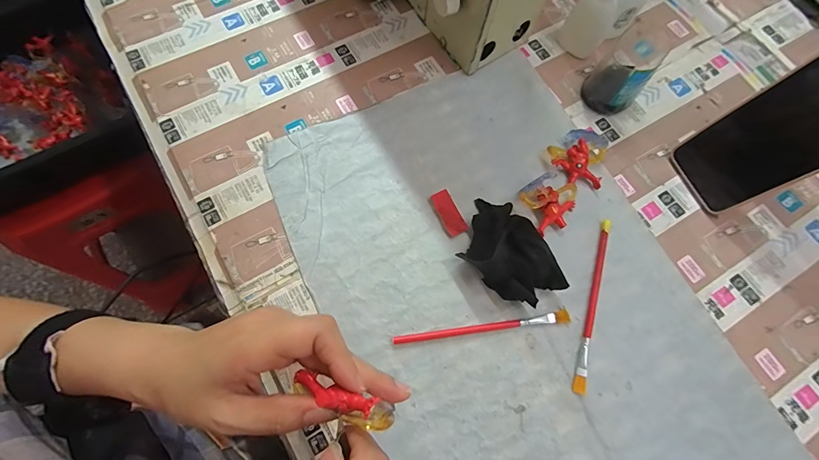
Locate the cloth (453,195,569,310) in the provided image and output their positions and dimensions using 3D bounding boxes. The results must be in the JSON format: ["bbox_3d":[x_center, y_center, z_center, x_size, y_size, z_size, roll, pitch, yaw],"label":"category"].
[{"bbox_3d":[0.088,0.019,0.319,0.101,0.034,0.070,40,75,11],"label":"cloth"}]

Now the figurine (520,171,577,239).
[{"bbox_3d":[0.133,-0.027,0.339,0.054,0.028,0.045,-28,75,-10],"label":"figurine"}]

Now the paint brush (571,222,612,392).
[{"bbox_3d":[0.160,0.062,0.323,0.010,0.006,0.154,17,72,4],"label":"paint brush"}]

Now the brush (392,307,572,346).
[{"bbox_3d":[0.061,0.084,0.312,0.149,0.006,0.012,-9,72,-4],"label":"brush"}]

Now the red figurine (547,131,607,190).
[{"bbox_3d":[0.163,-0.071,0.358,0.054,0.025,0.044,22,73,6],"label":"red figurine"}]

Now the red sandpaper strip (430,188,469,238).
[{"bbox_3d":[0.036,-0.016,0.342,0.018,0.007,0.043,-26,74,-9],"label":"red sandpaper strip"}]

